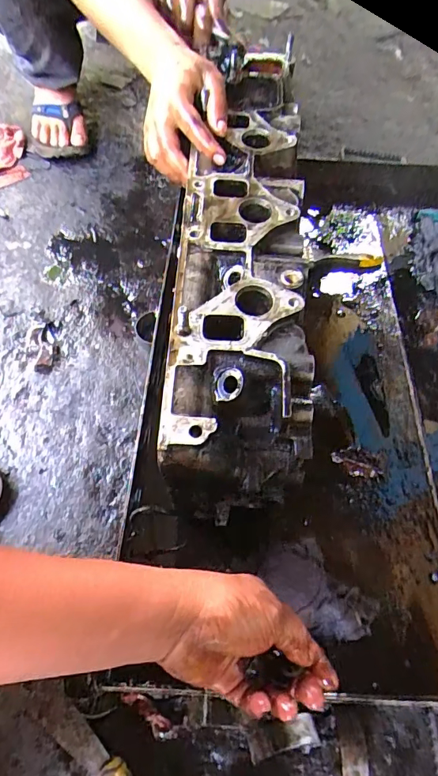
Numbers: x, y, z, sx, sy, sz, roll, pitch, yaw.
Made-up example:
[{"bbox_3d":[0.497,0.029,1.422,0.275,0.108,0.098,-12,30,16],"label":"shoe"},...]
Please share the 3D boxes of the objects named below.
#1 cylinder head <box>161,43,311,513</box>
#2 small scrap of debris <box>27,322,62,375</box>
[{"bbox_3d":[0.024,-0.140,0.480,0.119,0.136,0.504,4,59,-1],"label":"cylinder head"},{"bbox_3d":[-0.251,-0.061,0.644,0.042,0.010,0.087,-1,59,-2],"label":"small scrap of debris"}]

